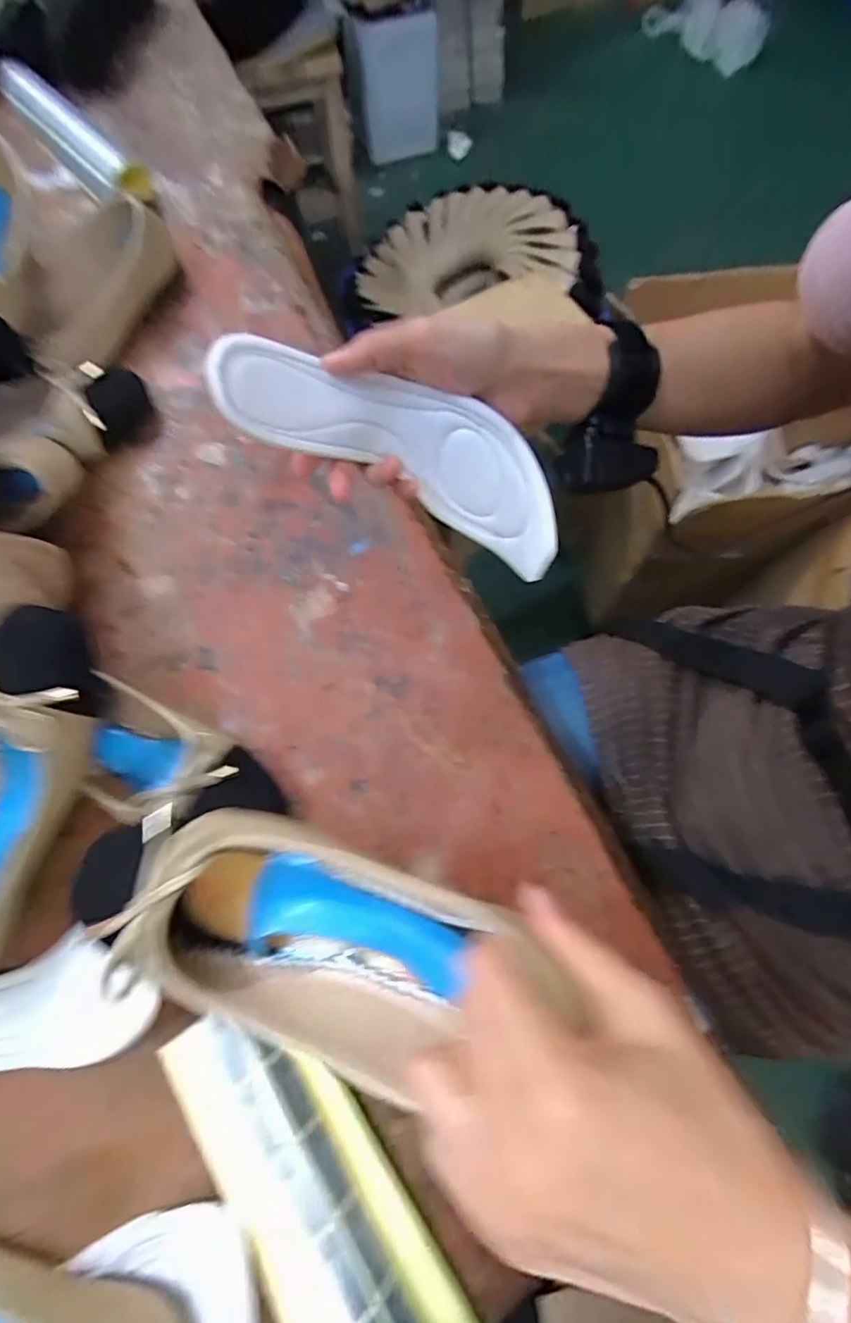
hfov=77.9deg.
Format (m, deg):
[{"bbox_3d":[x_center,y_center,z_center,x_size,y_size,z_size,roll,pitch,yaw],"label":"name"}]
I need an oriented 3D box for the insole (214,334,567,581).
[{"bbox_3d":[-0.012,-0.120,0.307,0.206,0.066,0.074,20,70,-16],"label":"insole"}]

